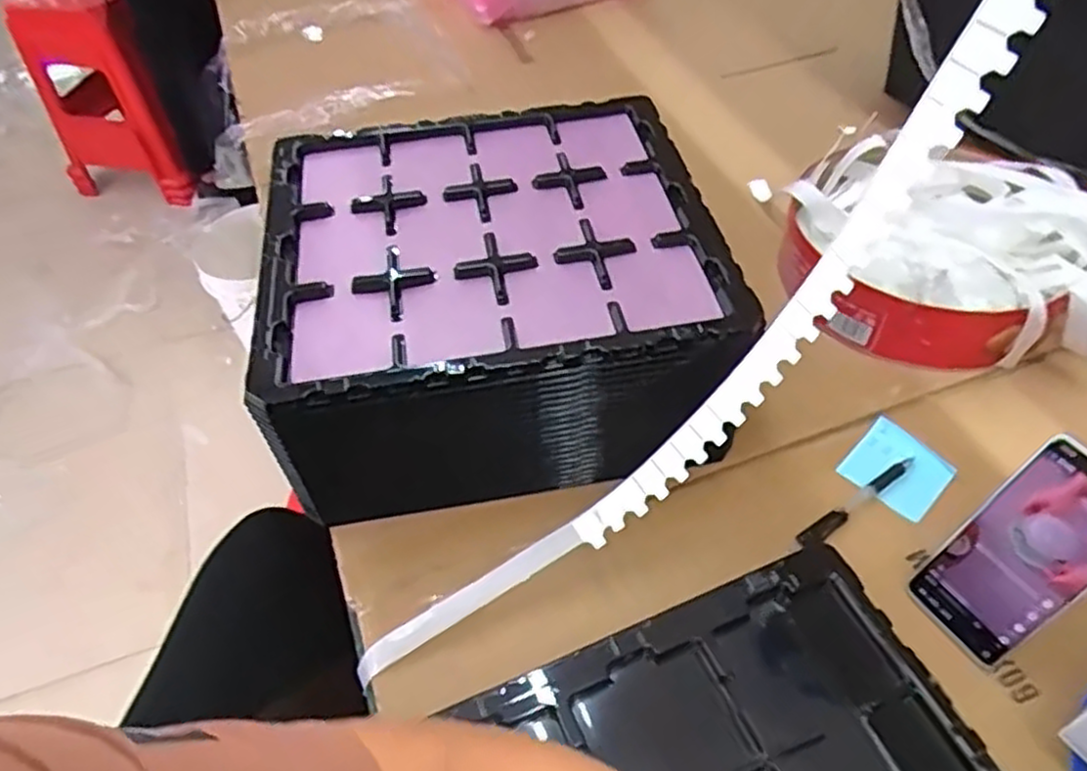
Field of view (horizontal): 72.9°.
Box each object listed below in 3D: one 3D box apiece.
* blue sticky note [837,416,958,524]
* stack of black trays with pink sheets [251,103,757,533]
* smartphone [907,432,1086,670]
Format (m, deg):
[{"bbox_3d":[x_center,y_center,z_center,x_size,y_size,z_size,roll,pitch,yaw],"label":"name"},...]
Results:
[{"bbox_3d":[0.309,0.070,0.640,0.073,0.007,0.076,-39,58,-25],"label":"blue sticky note"},{"bbox_3d":[-0.042,-0.082,0.666,0.368,0.152,0.360,-9,51,-4],"label":"stack of black trays with pink sheets"},{"bbox_3d":[0.330,0.117,0.504,0.011,0.163,0.078,-7,44,-41],"label":"smartphone"}]

